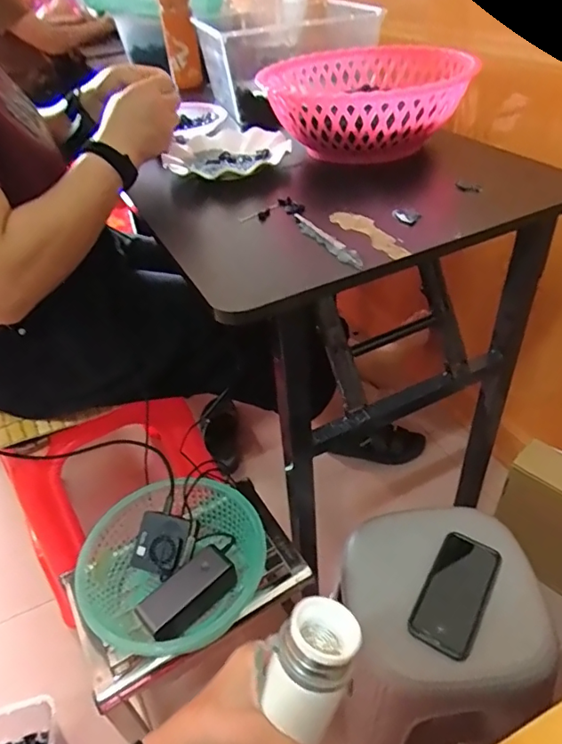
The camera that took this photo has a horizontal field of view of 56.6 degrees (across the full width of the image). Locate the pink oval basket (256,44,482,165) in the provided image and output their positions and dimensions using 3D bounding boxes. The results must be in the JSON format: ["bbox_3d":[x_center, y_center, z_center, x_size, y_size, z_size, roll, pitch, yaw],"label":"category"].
[{"bbox_3d":[0.118,-0.395,0.772,0.287,0.097,0.292,-3,40,5],"label":"pink oval basket"}]

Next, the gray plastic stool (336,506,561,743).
[{"bbox_3d":[0.226,0.415,0.792,0.299,0.297,0.282,-13,40,-7],"label":"gray plastic stool"}]

